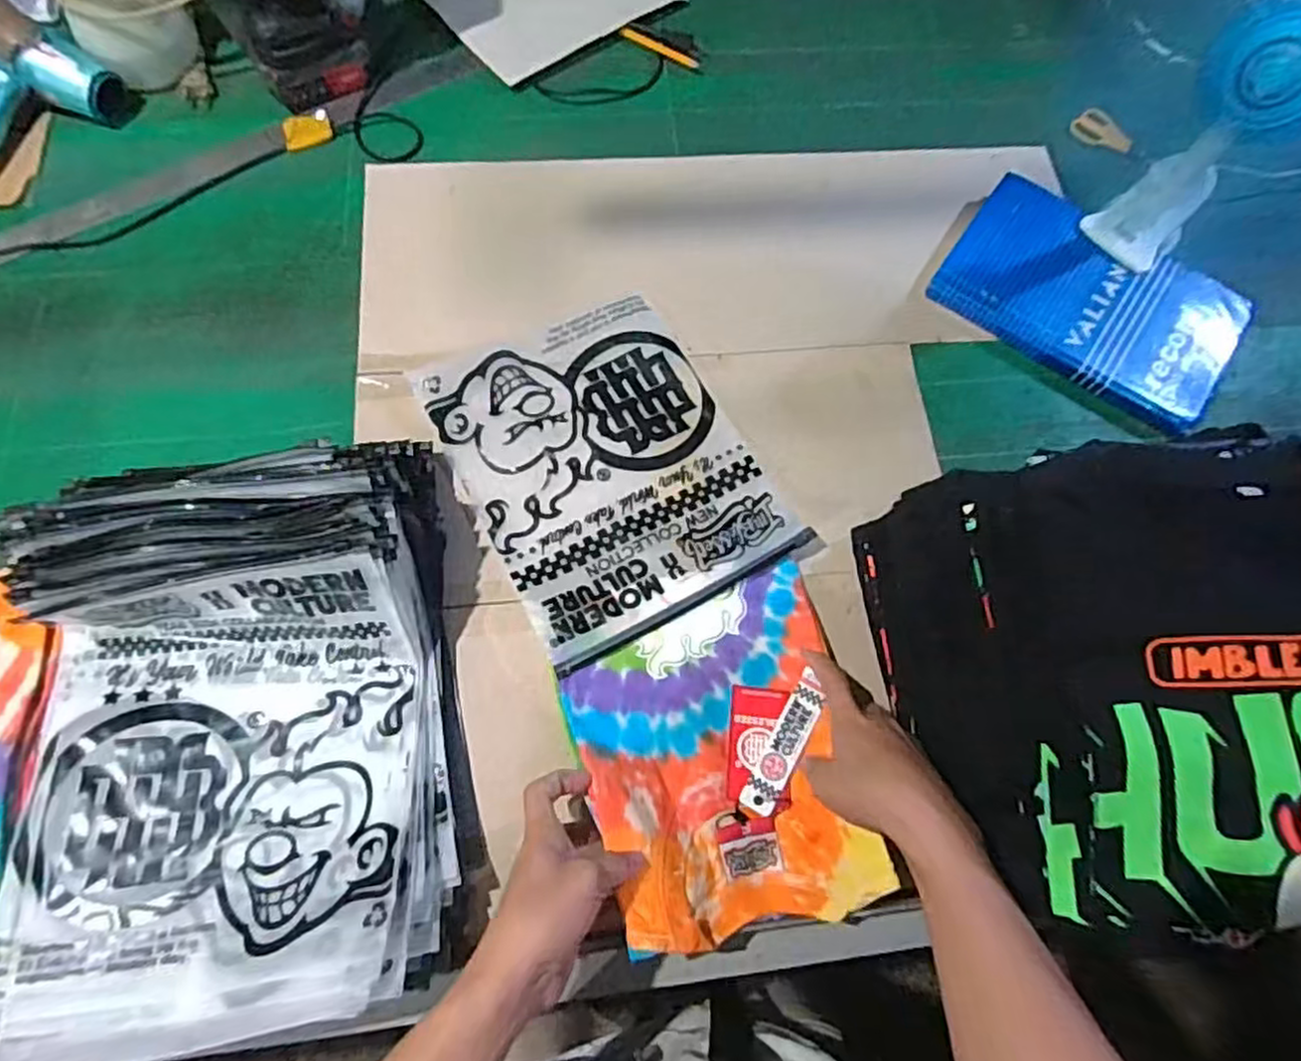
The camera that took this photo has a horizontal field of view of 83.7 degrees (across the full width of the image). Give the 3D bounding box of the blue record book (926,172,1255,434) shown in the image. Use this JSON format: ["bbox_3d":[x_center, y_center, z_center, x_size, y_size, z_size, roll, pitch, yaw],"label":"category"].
[{"bbox_3d":[0.432,-0.226,0.717,0.273,0.043,0.166,40,73,11],"label":"blue record book"}]

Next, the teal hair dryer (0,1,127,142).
[{"bbox_3d":[-0.658,-0.398,0.708,0.132,0.073,0.241,27,71,7],"label":"teal hair dryer"}]

